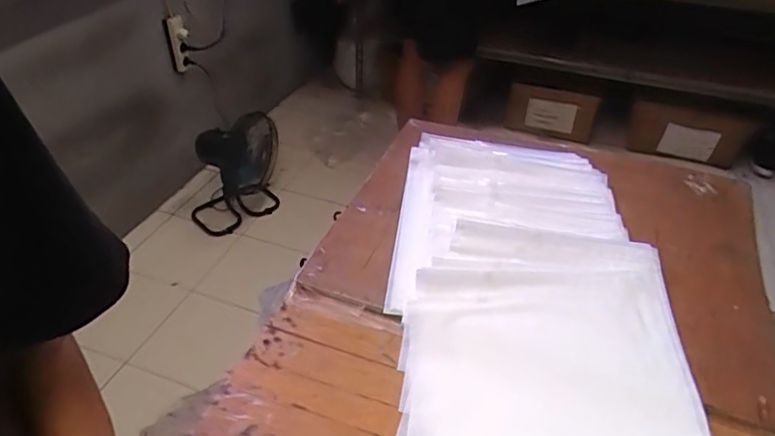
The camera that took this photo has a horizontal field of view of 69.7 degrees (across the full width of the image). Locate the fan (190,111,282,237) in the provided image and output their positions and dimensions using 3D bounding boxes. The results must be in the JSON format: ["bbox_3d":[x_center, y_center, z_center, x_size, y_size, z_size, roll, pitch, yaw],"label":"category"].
[{"bbox_3d":[-0.508,-0.142,1.857,0.312,0.327,0.207,-8,40,-12],"label":"fan"}]

